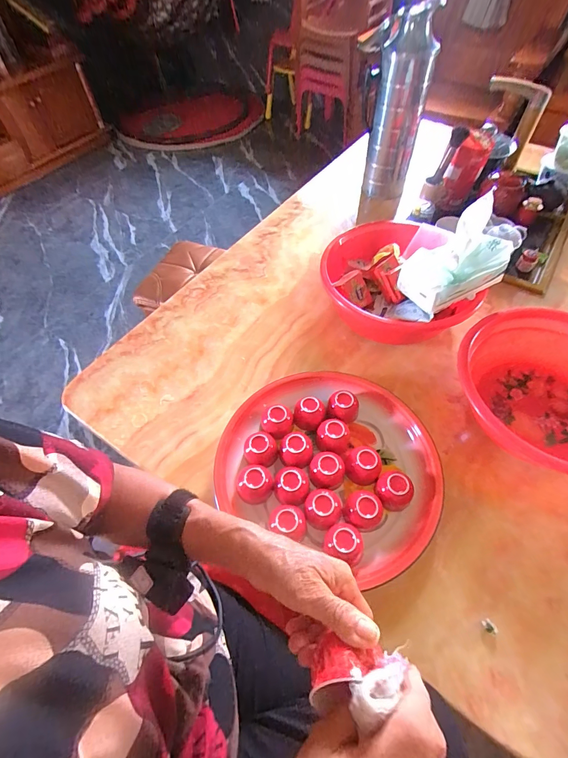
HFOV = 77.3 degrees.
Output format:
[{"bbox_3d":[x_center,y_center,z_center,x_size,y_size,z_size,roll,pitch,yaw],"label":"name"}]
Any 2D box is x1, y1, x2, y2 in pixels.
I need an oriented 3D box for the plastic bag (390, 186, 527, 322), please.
[{"bbox_3d":[0.281,-0.197,0.597,0.191,0.148,0.101,-22,58,-13],"label":"plastic bag"}]

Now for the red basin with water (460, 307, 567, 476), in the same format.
[{"bbox_3d":[0.424,0.027,0.570,0.278,0.107,0.288,-1,55,2],"label":"red basin with water"}]

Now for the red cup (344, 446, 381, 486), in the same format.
[{"bbox_3d":[0.119,0.134,0.544,0.051,0.046,0.051,-1,55,2],"label":"red cup"}]

